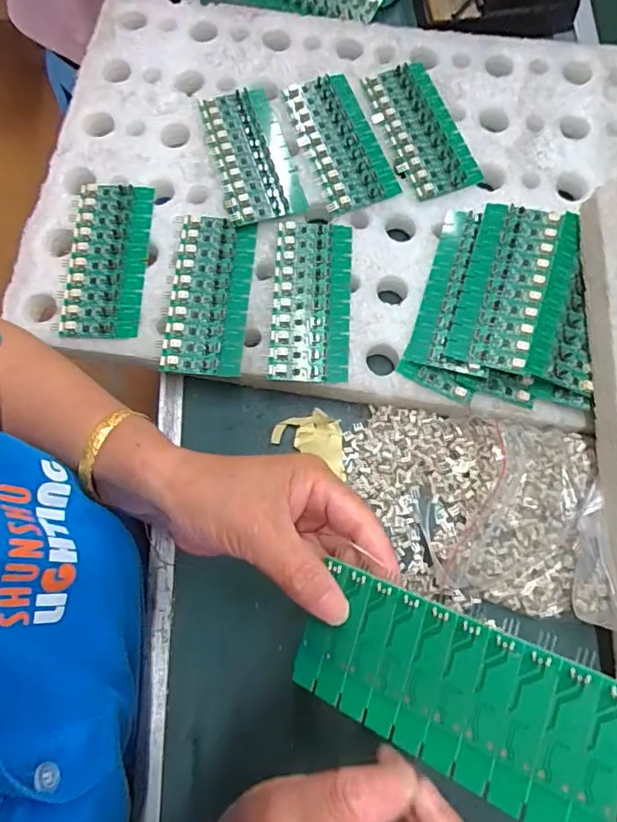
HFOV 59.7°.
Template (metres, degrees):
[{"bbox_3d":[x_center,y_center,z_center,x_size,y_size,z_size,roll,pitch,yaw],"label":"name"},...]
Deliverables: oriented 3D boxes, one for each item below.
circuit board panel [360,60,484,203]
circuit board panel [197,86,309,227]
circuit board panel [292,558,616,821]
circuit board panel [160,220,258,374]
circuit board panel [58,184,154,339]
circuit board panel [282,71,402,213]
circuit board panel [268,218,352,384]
[{"bbox_3d":[0.098,-0.251,0.478,0.064,0.004,0.137,-20,75,-5],"label":"circuit board panel"},{"bbox_3d":[-0.051,-0.226,0.468,0.065,0.008,0.138,-16,75,-4],"label":"circuit board panel"},{"bbox_3d":[0.057,0.117,0.228,0.136,0.004,0.061,14,87,34],"label":"circuit board panel"},{"bbox_3d":[-0.081,-0.094,0.434,0.066,0.008,0.135,3,75,1],"label":"circuit board panel"},{"bbox_3d":[-0.166,-0.125,0.444,0.064,0.010,0.137,0,75,1],"label":"circuit board panel"},{"bbox_3d":[0.026,-0.240,0.473,0.066,0.006,0.137,-20,75,-5],"label":"circuit board panel"},{"bbox_3d":[0.003,-0.090,0.434,0.060,0.005,0.139,4,75,-3],"label":"circuit board panel"}]

